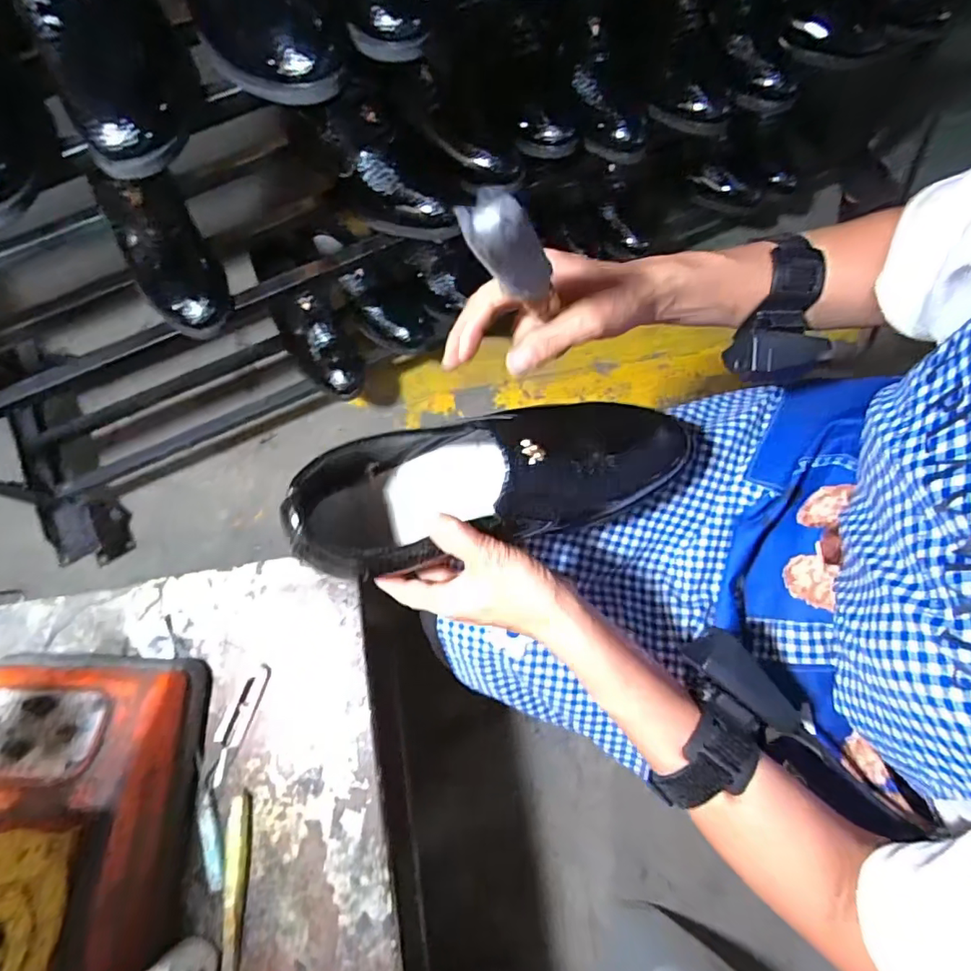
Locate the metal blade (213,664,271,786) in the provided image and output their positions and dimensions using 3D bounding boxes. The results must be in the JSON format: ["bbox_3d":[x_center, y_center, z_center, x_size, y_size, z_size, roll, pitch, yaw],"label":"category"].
[{"bbox_3d":[-0.218,0.210,0.471,0.017,0.006,0.101,19,75,6],"label":"metal blade"}]

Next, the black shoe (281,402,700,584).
[{"bbox_3d":[0.014,-0.008,0.343,0.250,0.083,0.090,-9,74,-9],"label":"black shoe"}]

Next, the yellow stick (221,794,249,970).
[{"bbox_3d":[-0.203,0.347,0.422,0.017,0.015,0.176,-4,74,0],"label":"yellow stick"}]

